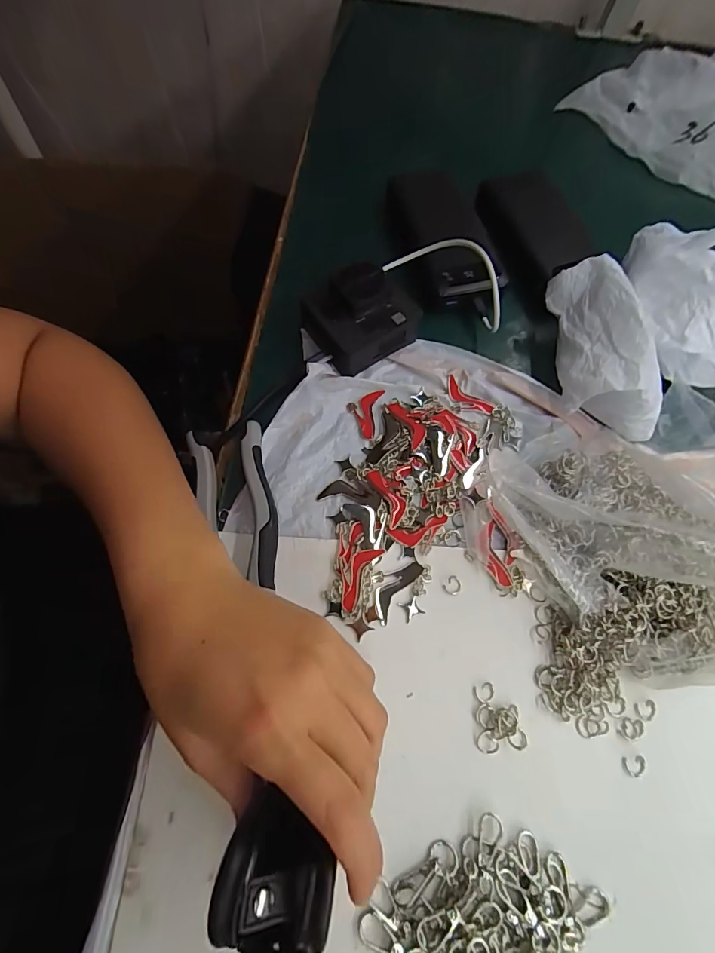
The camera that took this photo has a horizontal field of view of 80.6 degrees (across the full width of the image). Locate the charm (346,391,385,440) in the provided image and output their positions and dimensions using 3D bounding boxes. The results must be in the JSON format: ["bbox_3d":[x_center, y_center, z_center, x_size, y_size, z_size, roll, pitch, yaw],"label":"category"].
[{"bbox_3d":[0.004,-0.052,0.340,0.026,0.004,0.045,13,69,3],"label":"charm"}]

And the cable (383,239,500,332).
[{"bbox_3d":[0.077,-0.168,0.341,0.107,0.048,0.034,30,71,9],"label":"cable"}]

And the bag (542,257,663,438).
[{"bbox_3d":[0.194,-0.102,0.330,0.074,0.063,0.128,3,69,-1],"label":"bag"}]

